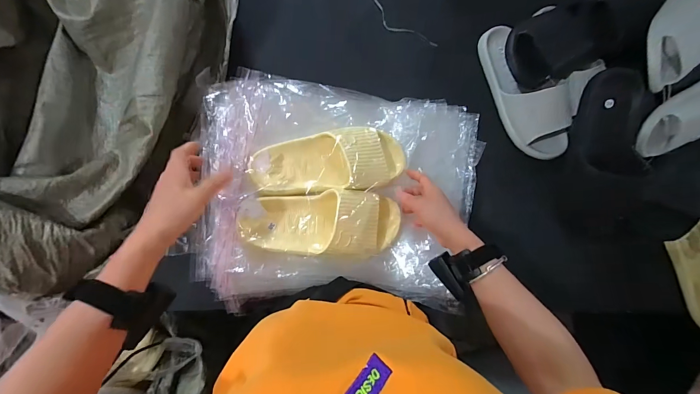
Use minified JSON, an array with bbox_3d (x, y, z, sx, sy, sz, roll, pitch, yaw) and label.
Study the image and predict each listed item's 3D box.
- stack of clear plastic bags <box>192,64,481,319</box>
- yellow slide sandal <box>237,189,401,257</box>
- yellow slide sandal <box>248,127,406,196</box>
[{"bbox_3d":[-0.009,-0.006,0.496,0.431,0.075,0.345,1,83,-7],"label":"stack of clear plastic bags"},{"bbox_3d":[-0.040,0.040,0.479,0.240,0.061,0.093,1,83,-6],"label":"yellow slide sandal"},{"bbox_3d":[-0.031,-0.055,0.491,0.241,0.056,0.095,-8,84,-5],"label":"yellow slide sandal"}]

